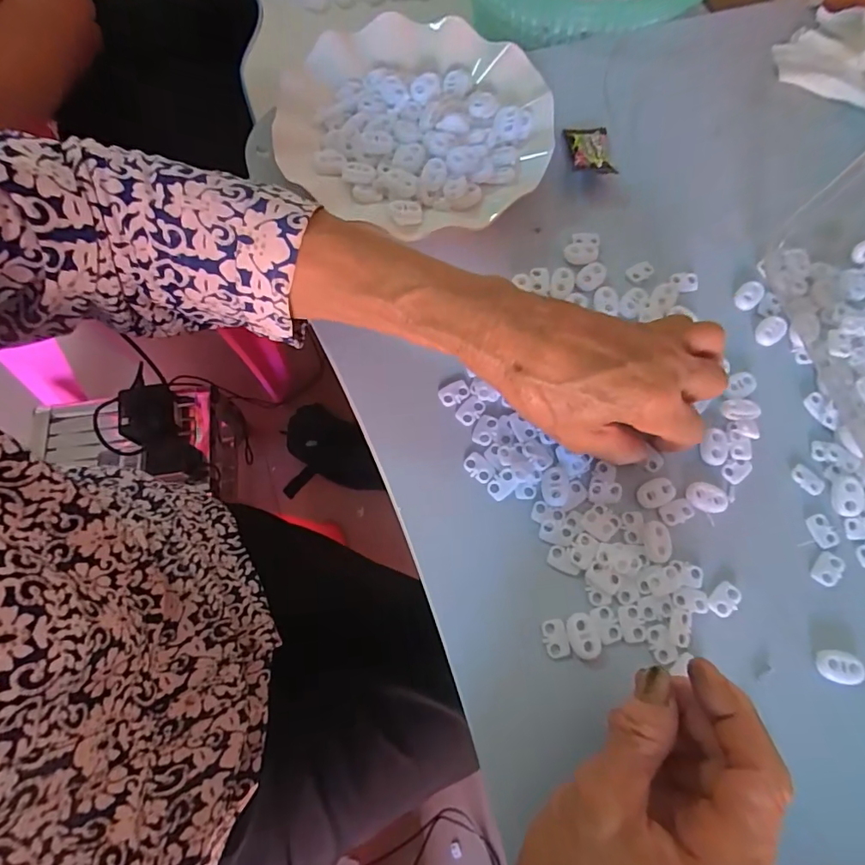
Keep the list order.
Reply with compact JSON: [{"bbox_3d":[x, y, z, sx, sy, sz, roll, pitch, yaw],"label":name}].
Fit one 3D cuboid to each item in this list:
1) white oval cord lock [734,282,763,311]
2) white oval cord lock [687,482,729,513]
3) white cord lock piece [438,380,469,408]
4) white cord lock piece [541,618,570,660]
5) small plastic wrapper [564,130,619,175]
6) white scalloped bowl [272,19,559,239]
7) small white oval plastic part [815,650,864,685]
[{"bbox_3d":[0.206,-0.090,0.321,0.022,0.005,0.014,-42,74,-15],"label":"white oval cord lock"},{"bbox_3d":[0.154,0.036,0.279,0.021,0.005,0.015,14,69,5],"label":"white oval cord lock"},{"bbox_3d":[0.013,-0.023,0.296,0.018,0.004,0.012,-29,71,-11],"label":"white cord lock piece"},{"bbox_3d":[0.063,0.106,0.254,0.012,0.004,0.018,-7,69,-3],"label":"white cord lock piece"},{"bbox_3d":[0.110,-0.198,0.346,0.030,0.013,0.046,-2,68,-1],"label":"small plastic wrapper"},{"bbox_3d":[-0.013,-0.211,0.343,0.182,0.032,0.176,0,68,0],"label":"white scalloped bowl"},{"bbox_3d":[0.207,0.119,0.251,0.022,0.005,0.015,5,69,2],"label":"small white oval plastic part"}]

